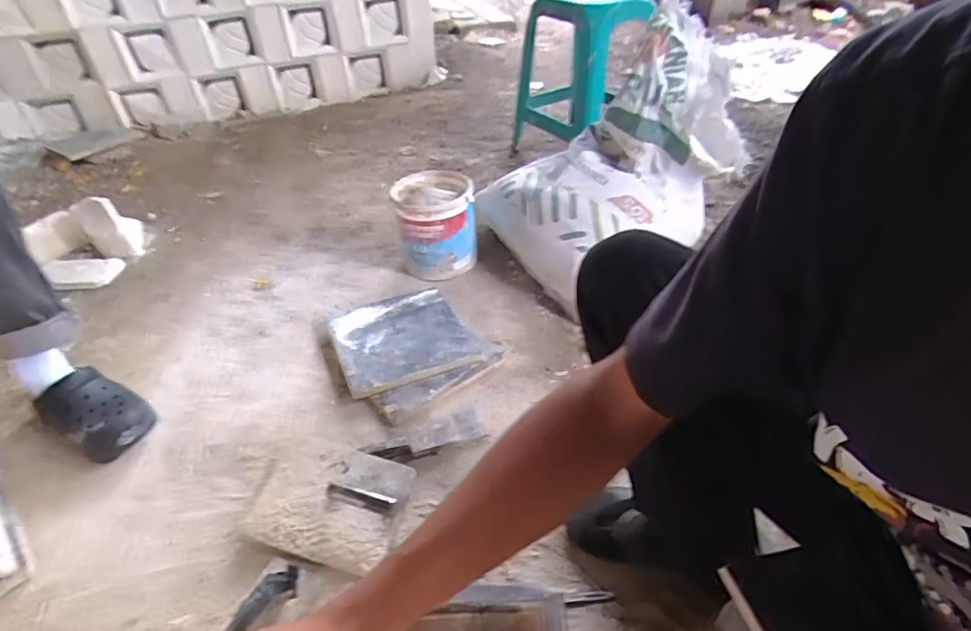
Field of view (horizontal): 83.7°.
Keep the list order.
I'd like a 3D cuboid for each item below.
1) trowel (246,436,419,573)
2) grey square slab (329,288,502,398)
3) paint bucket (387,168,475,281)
[{"bbox_3d":[-0.232,0.266,0.801,0.211,0.052,0.169,10,43,12],"label":"trowel"},{"bbox_3d":[-0.156,0.039,1.082,0.275,0.021,0.248,-15,41,-22],"label":"grey square slab"},{"bbox_3d":[-0.118,-0.220,1.275,0.179,0.170,0.196,-9,43,-8],"label":"paint bucket"}]

